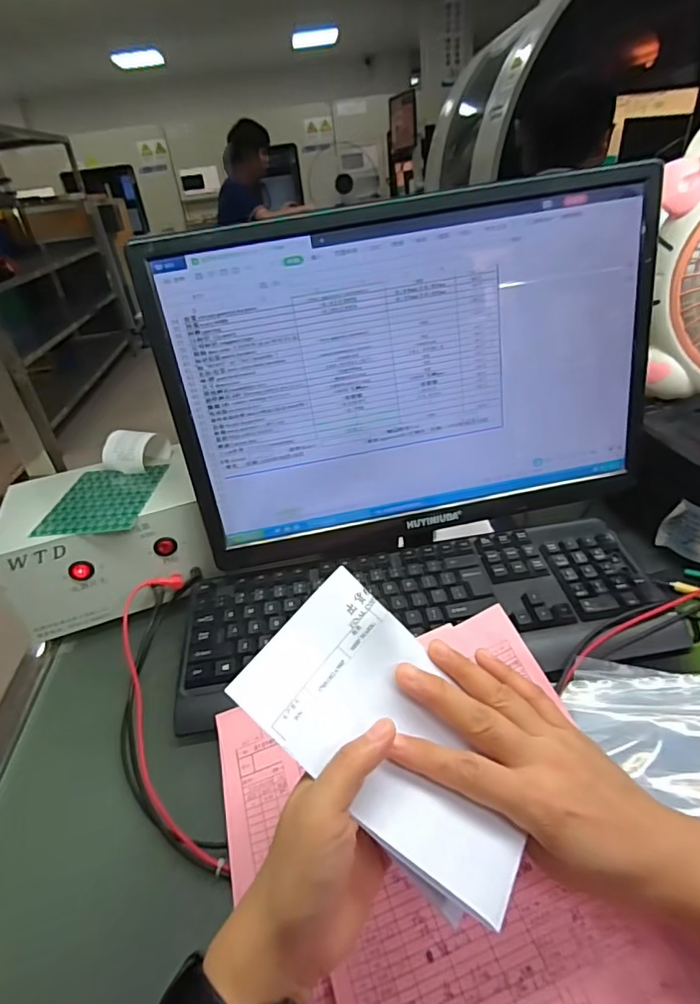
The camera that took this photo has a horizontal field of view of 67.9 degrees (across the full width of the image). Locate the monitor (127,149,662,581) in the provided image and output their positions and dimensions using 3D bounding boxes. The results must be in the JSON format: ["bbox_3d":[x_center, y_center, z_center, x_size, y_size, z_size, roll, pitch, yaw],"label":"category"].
[{"bbox_3d":[0.061,-0.105,0.473,0.430,0.289,0.057,-9,33,-2],"label":"monitor"}]

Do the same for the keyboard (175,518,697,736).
[{"bbox_3d":[0.066,0.103,0.490,0.442,0.039,0.157,-9,33,-2],"label":"keyboard"}]

